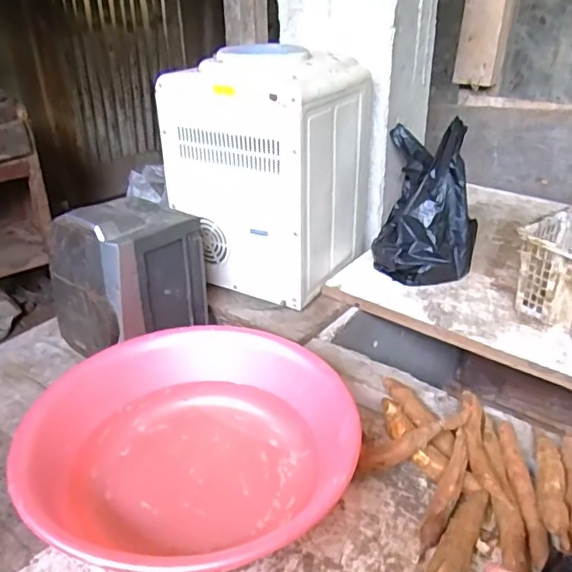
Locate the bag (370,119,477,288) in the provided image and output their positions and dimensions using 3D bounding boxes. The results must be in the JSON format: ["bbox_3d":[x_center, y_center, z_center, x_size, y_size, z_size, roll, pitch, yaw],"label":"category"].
[{"bbox_3d":[0.291,-0.165,1.143,0.200,0.255,0.232,7,31,15],"label":"bag"}]

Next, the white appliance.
[{"bbox_3d":[-0.012,-0.246,1.137,0.301,0.410,0.347,19,36,32],"label":"white appliance"}]

